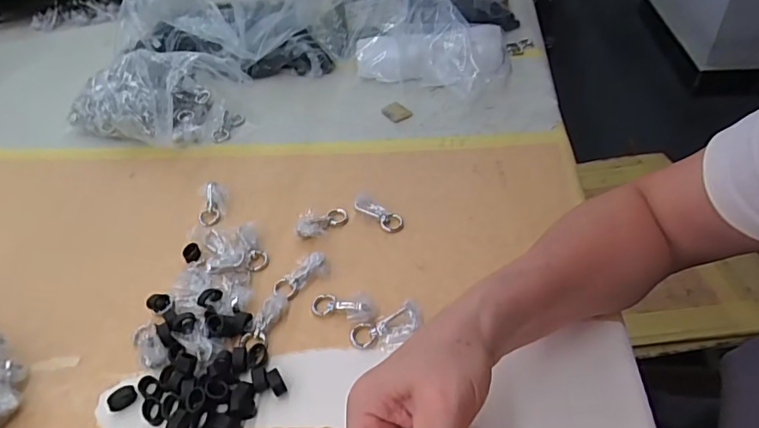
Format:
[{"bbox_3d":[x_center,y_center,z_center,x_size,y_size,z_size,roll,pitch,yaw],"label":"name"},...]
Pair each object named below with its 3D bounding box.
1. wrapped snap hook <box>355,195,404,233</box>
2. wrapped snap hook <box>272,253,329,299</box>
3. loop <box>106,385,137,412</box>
[{"bbox_3d":[-0.001,-0.001,0.507,0.056,0.008,0.022,32,53,15],"label":"wrapped snap hook"},{"bbox_3d":[-0.072,0.057,0.456,0.053,0.014,0.022,-37,50,-13],"label":"wrapped snap hook"},{"bbox_3d":[-0.199,0.142,0.380,0.021,0.012,0.012,-30,48,-24],"label":"loop"}]

